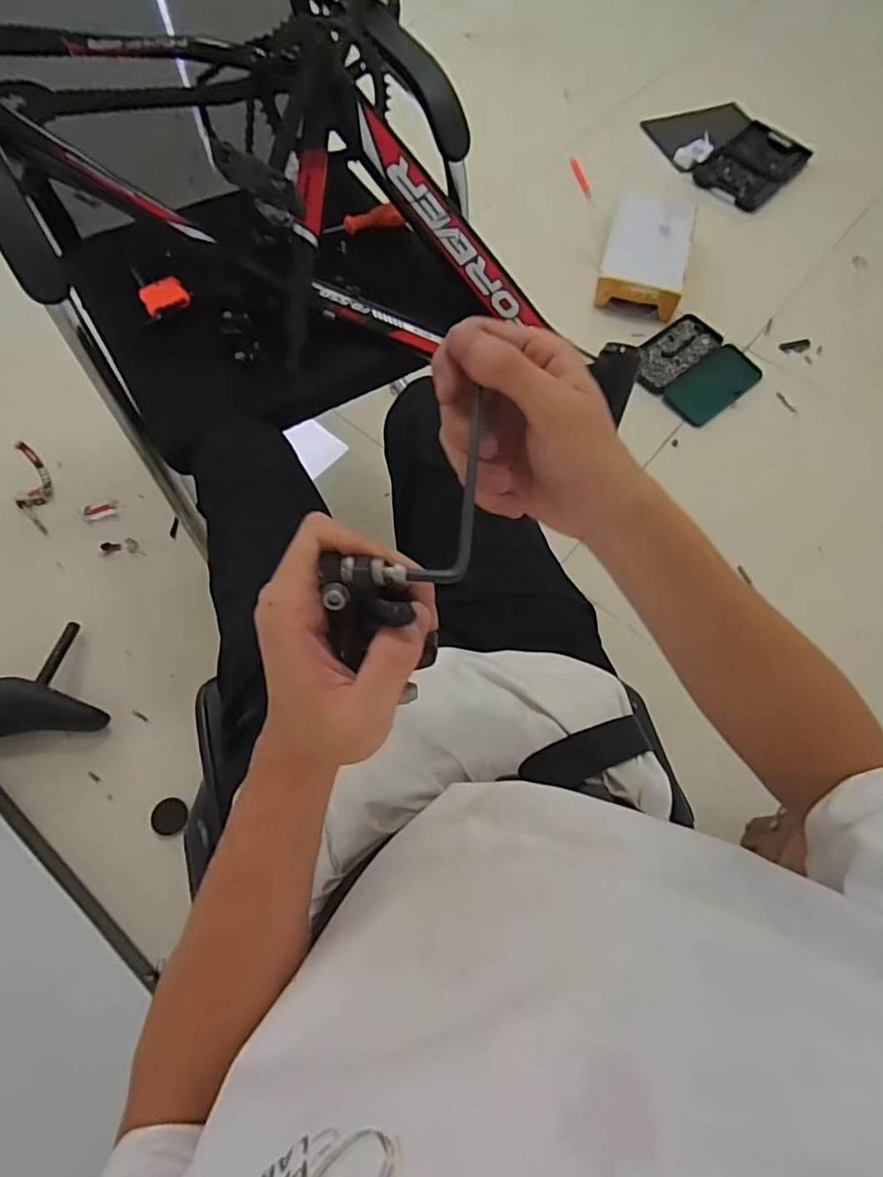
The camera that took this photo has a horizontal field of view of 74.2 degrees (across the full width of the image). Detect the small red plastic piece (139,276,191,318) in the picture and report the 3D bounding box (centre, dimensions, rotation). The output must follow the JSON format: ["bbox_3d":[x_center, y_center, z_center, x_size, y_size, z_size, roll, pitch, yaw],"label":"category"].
[{"bbox_3d":[-0.360,-0.382,0.759,0.055,0.019,0.040,-31,70,-15],"label":"small red plastic piece"}]

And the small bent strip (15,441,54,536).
[{"bbox_3d":[-0.819,-0.205,1.178,0.063,0.020,0.226,-17,69,-8],"label":"small bent strip"}]

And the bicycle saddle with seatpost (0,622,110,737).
[{"bbox_3d":[-0.680,0.171,0.956,0.181,0.129,0.199,-29,71,-13],"label":"bicycle saddle with seatpost"}]

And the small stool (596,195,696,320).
[{"bbox_3d":[0.502,-0.817,1.426,0.199,0.083,0.307,17,66,6],"label":"small stool"}]

